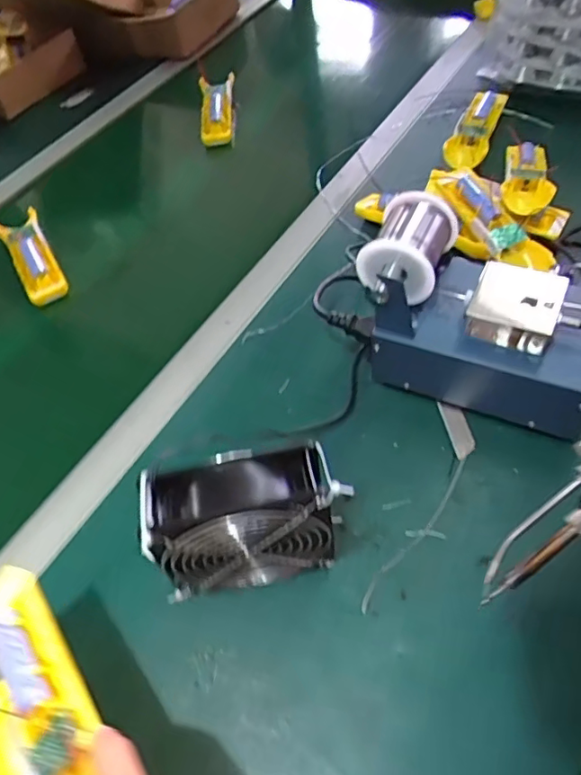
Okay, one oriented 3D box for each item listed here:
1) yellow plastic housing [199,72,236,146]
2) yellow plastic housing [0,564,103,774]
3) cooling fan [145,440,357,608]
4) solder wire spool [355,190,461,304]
[{"bbox_3d":[-0.113,-0.432,0.888,0.057,0.034,0.150,-7,53,3],"label":"yellow plastic housing"},{"bbox_3d":[-0.146,0.168,0.334,0.043,0.021,0.146,-30,55,-16],"label":"yellow plastic housing"},{"bbox_3d":[-0.030,0.095,0.406,0.133,0.121,0.055,-15,53,-4],"label":"cooling fan"},{"bbox_3d":[0.100,-0.118,0.493,0.066,0.073,0.075,15,57,18],"label":"solder wire spool"}]

